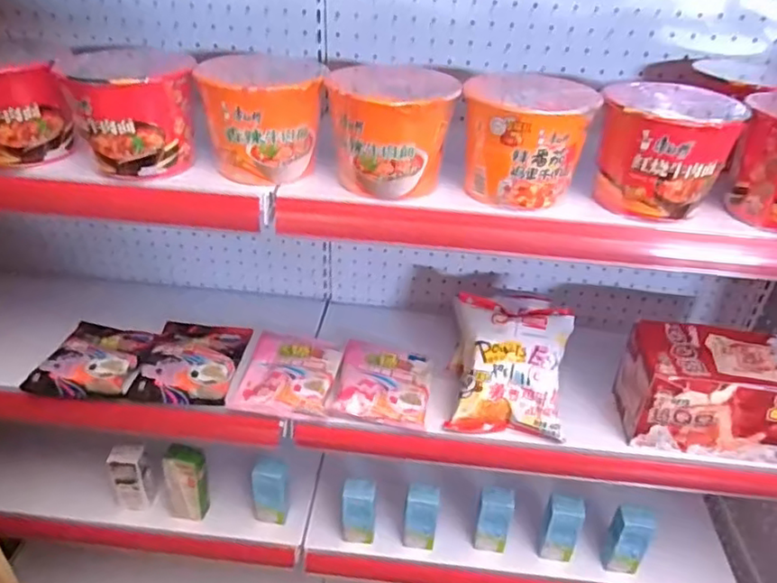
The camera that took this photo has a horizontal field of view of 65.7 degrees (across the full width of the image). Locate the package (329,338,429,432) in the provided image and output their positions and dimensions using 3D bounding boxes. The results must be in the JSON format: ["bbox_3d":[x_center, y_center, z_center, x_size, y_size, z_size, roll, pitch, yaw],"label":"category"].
[{"bbox_3d":[-0.006,0.125,0.842,0.126,0.020,0.148,7,35,5],"label":"package"}]

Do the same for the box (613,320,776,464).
[{"bbox_3d":[0.416,0.127,0.779,0.206,0.121,0.113,6,35,5],"label":"box"}]

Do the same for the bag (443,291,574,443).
[{"bbox_3d":[0.160,0.099,0.796,0.149,0.181,0.060,7,-7,7],"label":"bag"}]

